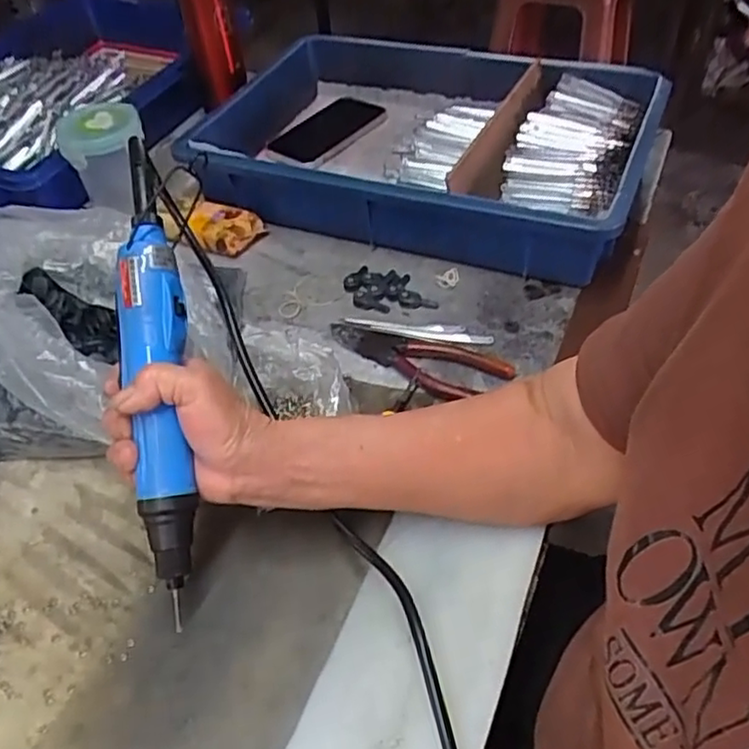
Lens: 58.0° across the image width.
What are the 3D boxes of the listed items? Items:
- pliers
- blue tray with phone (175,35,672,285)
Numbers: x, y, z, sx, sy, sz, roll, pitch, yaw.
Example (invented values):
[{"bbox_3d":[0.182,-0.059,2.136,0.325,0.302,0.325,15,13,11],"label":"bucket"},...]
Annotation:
[{"bbox_3d":[0.031,-0.012,0.543,0.148,0.011,0.052,21,52,22],"label":"pliers"},{"bbox_3d":[0.049,-0.231,0.679,0.411,0.100,0.260,15,50,18],"label":"blue tray with phone"}]

